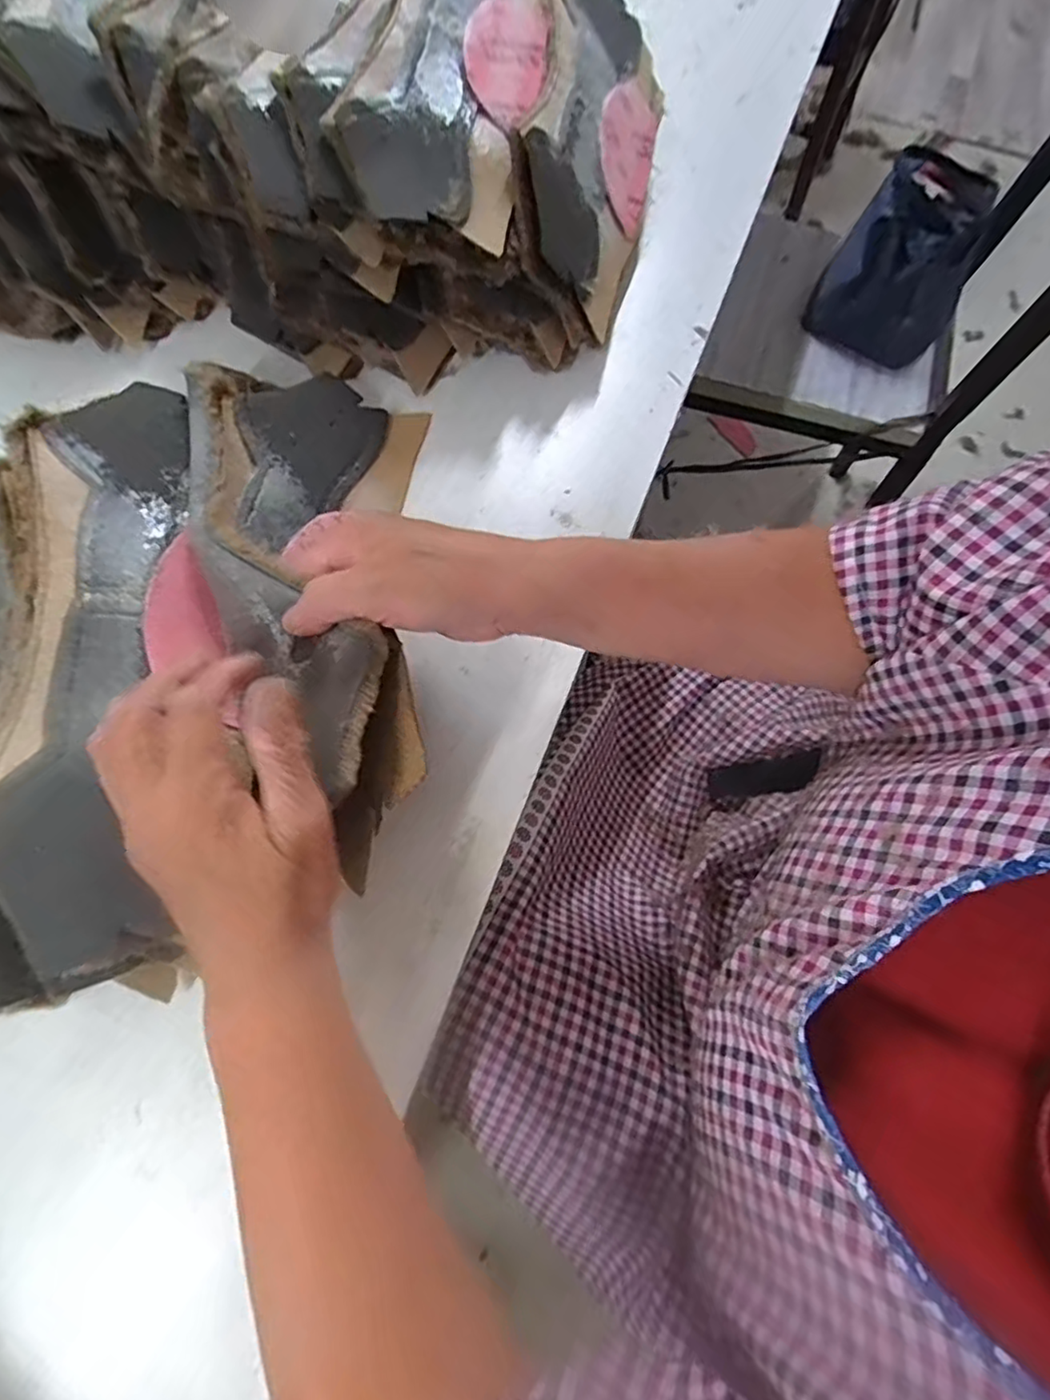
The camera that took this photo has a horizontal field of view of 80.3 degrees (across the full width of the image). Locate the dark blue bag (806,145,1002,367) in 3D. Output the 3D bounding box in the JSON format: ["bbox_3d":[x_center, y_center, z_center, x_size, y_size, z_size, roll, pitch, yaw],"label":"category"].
[{"bbox_3d":[0.541,-0.615,0.896,0.183,0.212,0.143,33,71,9],"label":"dark blue bag"}]

